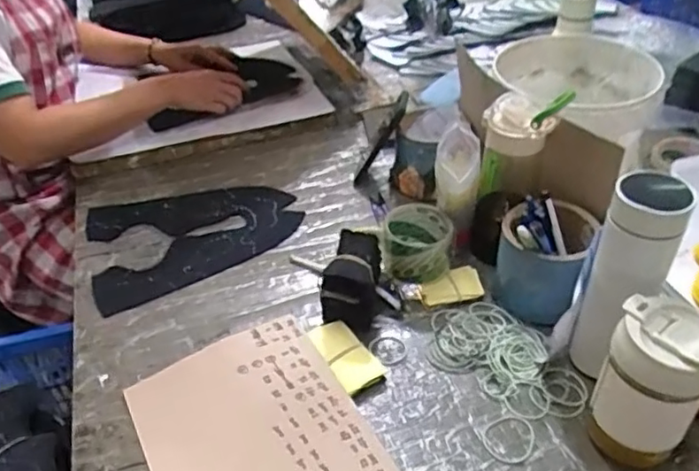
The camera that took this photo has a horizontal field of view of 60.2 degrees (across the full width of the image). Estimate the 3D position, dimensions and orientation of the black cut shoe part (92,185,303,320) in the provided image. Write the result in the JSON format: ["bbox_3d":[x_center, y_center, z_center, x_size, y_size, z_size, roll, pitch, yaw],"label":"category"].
[{"bbox_3d":[-0.213,-0.004,0.848,0.282,0.008,0.213,-15,42,-17],"label":"black cut shoe part"}]

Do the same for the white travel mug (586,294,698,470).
[{"bbox_3d":[0.267,0.135,0.540,0.083,0.155,0.073,19,45,26],"label":"white travel mug"}]

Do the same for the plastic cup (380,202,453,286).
[{"bbox_3d":[0.084,0.013,0.763,0.085,0.067,0.092,-3,40,2],"label":"plastic cup"}]

